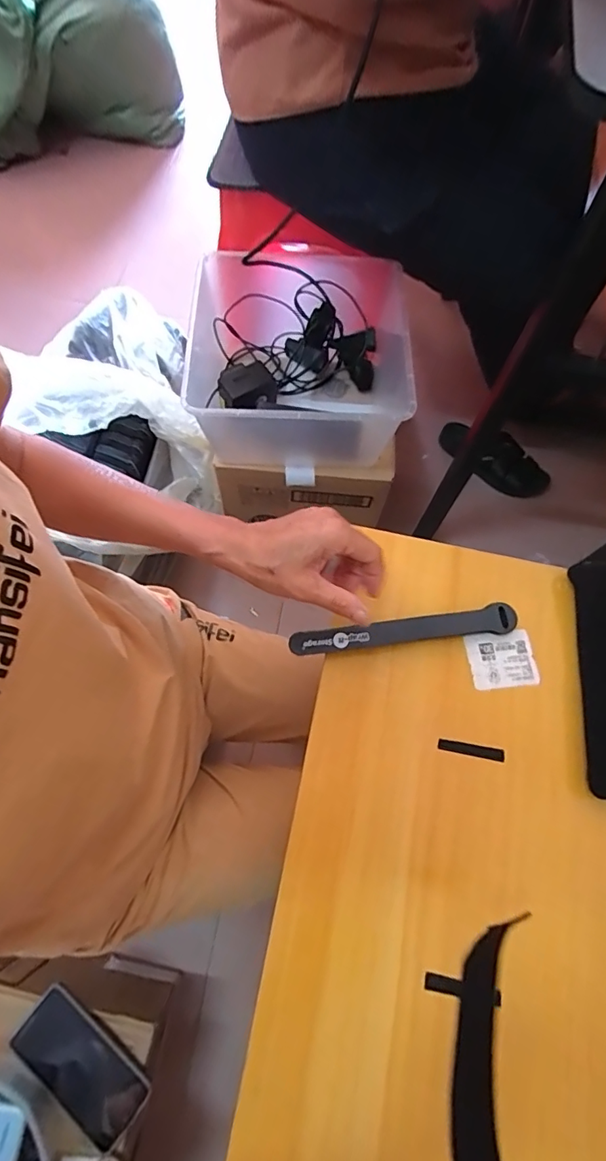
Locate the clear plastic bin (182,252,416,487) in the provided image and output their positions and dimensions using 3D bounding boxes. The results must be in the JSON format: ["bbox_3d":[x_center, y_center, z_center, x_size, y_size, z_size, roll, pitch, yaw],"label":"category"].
[{"bbox_3d":[-0.006,-0.324,0.744,0.329,0.150,0.314,5,68,1],"label":"clear plastic bin"}]

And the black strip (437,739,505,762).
[{"bbox_3d":[0.139,0.141,0.403,0.055,0.004,0.009,9,68,3],"label":"black strip"}]

